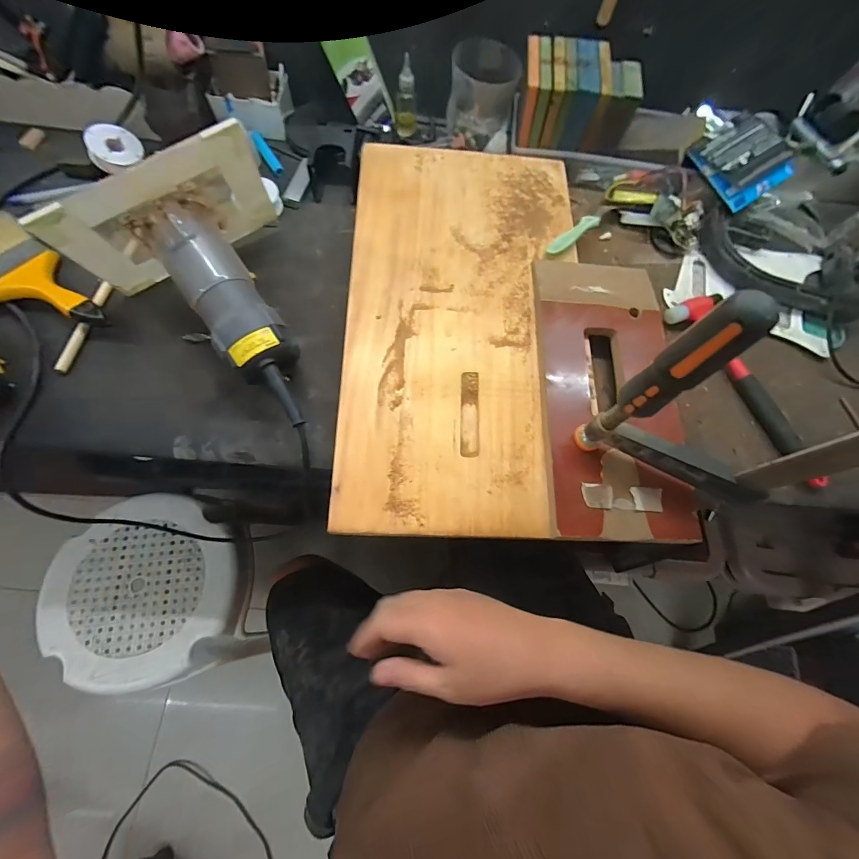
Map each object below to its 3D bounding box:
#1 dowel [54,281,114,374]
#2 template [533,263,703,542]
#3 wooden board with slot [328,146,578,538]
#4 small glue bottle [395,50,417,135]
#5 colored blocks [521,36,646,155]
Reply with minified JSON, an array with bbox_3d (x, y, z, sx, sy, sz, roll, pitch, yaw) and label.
[{"bbox_3d":[-0.404,-0.122,0.450,0.014,0.011,0.122,11,70,2],"label":"dowel"},{"bbox_3d":[0.209,-0.051,0.433,0.162,0.012,0.333,2,70,-1],"label":"template"},{"bbox_3d":[0.039,-0.142,0.462,0.263,0.020,0.517,2,70,-1],"label":"wooden board with slot"},{"bbox_3d":[-0.035,-0.490,0.572,0.032,0.099,0.024,-1,70,-2],"label":"small glue bottle"},{"bbox_3d":[0.206,-0.450,0.531,0.155,0.089,0.095,7,69,-1],"label":"colored blocks"}]

